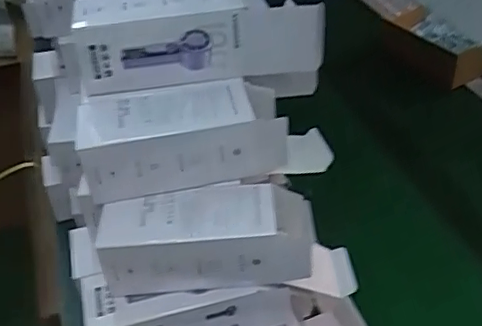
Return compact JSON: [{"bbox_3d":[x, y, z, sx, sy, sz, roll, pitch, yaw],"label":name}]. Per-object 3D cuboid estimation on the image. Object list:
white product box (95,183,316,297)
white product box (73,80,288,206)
[{"bbox_3d":[-0.033,0.073,0.579,0.202,0.070,0.071,-5,39,0],"label":"white product box"},{"bbox_3d":[-0.060,-0.025,0.591,0.198,0.074,0.085,-10,39,-6],"label":"white product box"}]

